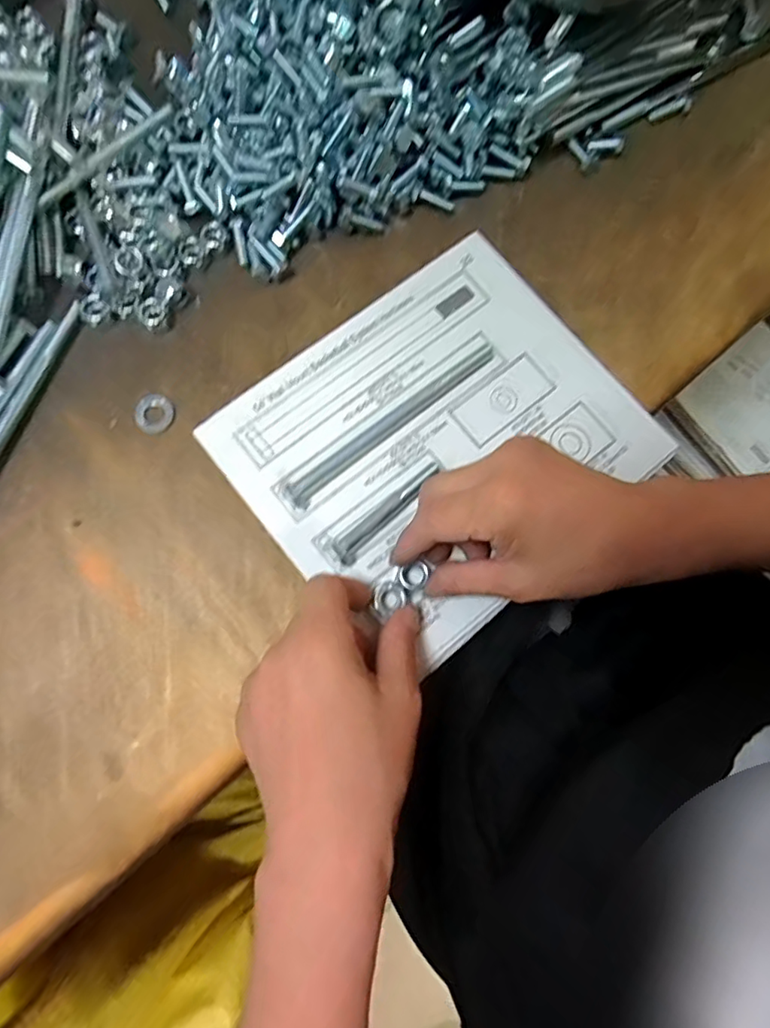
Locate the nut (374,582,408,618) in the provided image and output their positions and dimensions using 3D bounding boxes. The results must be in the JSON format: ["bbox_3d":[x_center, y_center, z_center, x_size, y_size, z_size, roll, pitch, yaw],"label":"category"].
[{"bbox_3d":[0.002,0.047,0.313,0.017,0.010,0.019,31,77,8],"label":"nut"}]

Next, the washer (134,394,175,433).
[{"bbox_3d":[-0.144,-0.063,0.348,0.025,0.005,0.024,1,79,-4],"label":"washer"}]

